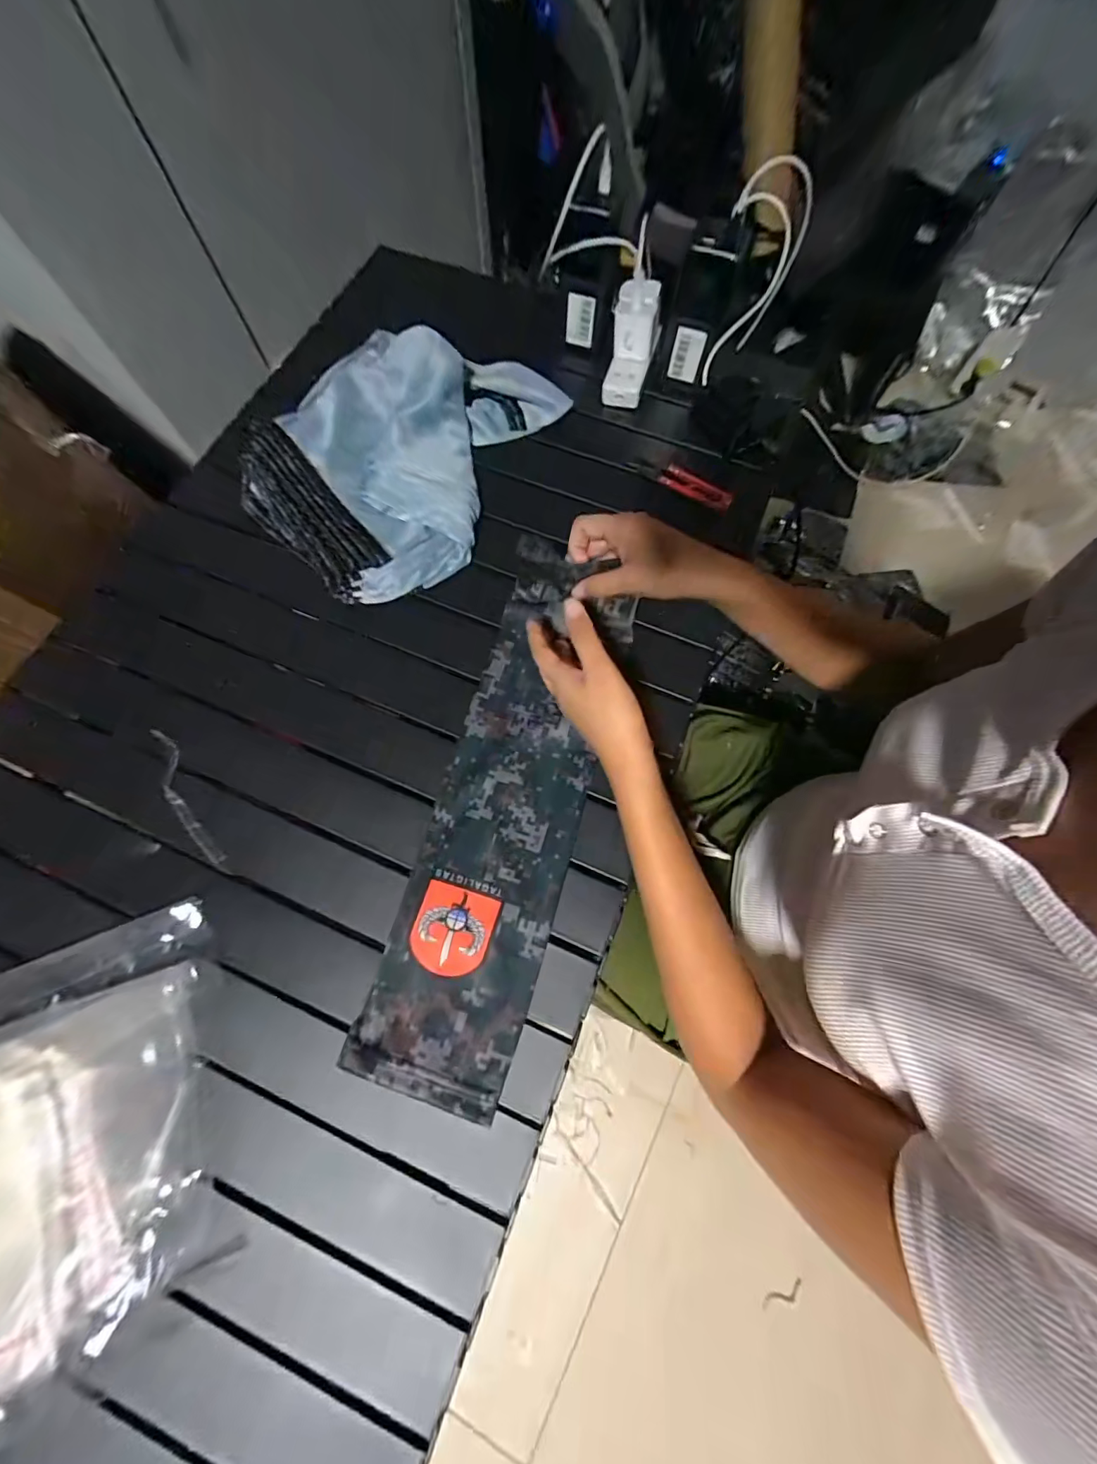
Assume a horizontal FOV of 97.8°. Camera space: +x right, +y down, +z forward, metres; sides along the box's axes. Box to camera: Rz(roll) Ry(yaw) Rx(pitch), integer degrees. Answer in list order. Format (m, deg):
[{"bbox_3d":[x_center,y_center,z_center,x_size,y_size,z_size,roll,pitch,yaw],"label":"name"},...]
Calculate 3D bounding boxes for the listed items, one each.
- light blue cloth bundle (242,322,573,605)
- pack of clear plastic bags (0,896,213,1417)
[{"bbox_3d":[-0.173,-0.292,0.488,0.264,0.069,0.300,28,74,8],"label":"light blue cloth bundle"},{"bbox_3d":[-0.371,0.292,0.318,0.286,0.028,0.252,-23,74,-8],"label":"pack of clear plastic bags"}]

